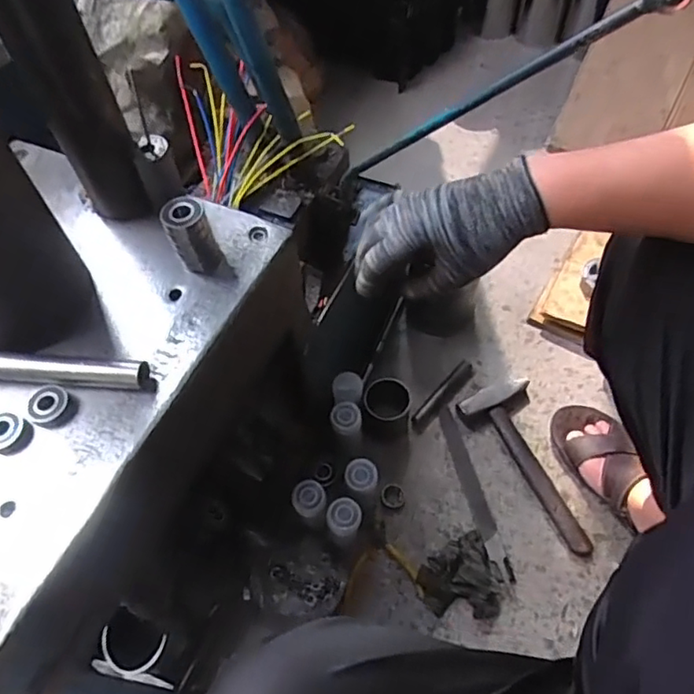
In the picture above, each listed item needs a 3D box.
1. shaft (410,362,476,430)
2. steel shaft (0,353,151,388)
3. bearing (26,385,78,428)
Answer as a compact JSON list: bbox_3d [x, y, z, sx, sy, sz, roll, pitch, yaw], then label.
[{"bbox_3d":[0.159,0.079,0.995,0.026,0.026,0.154,37,66,24],"label":"shaft"},{"bbox_3d":[-0.243,0.021,0.509,0.152,0.025,0.021,3,57,6],"label":"steel shaft"},{"bbox_3d":[-0.246,0.049,0.498,0.036,0.010,0.034,-2,57,3],"label":"bearing"}]

